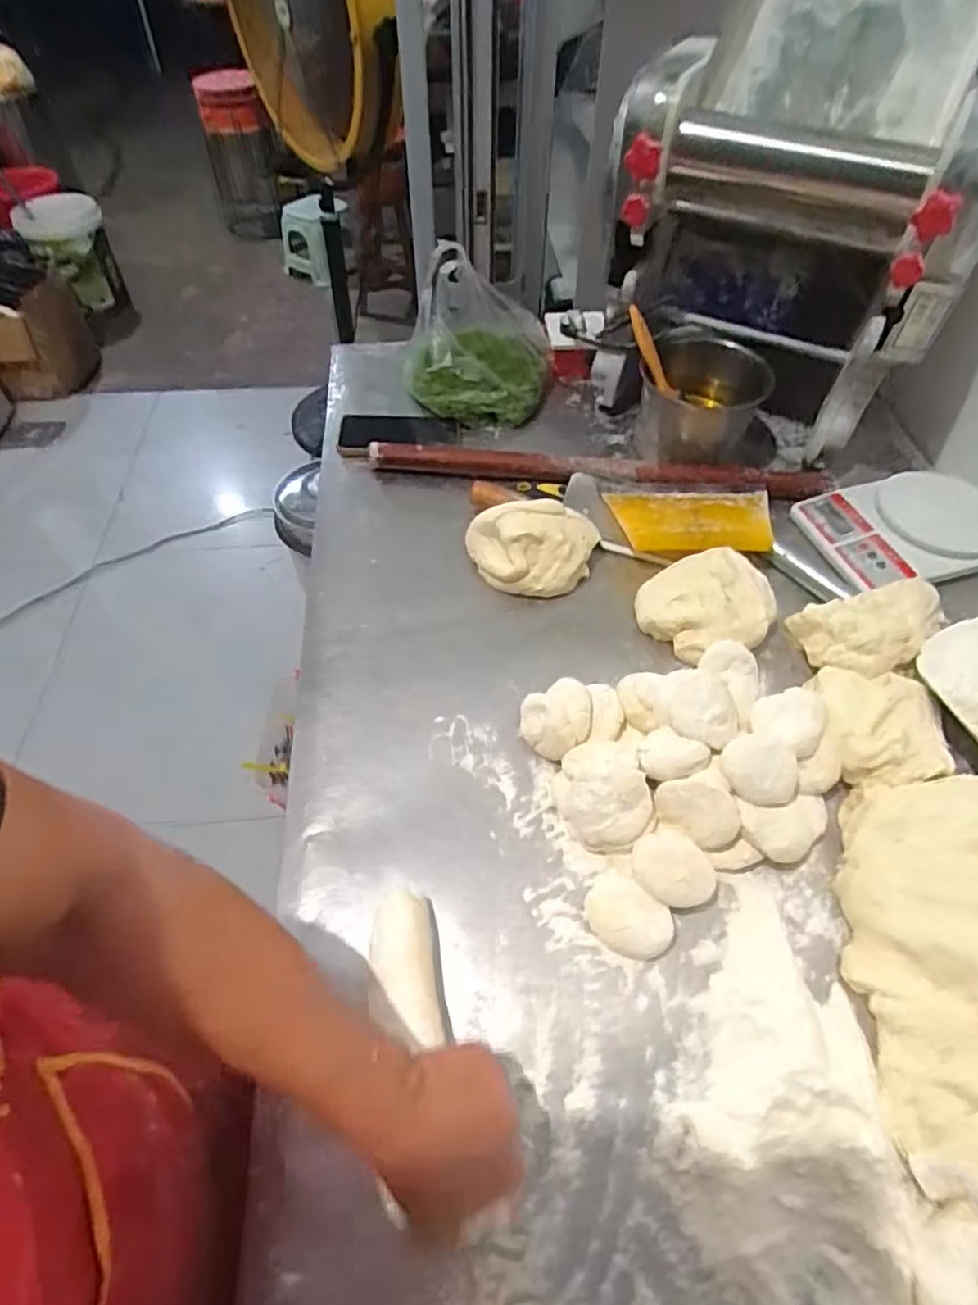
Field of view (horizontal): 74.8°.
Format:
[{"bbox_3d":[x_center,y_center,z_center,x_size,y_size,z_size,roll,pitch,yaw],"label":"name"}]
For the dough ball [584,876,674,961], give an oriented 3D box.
[{"bbox_3d":[0.106,0.205,0.493,0.047,0.025,0.065,-38,61,-23],"label":"dough ball"}]

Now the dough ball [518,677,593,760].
[{"bbox_3d":[0.065,0.061,0.586,0.065,0.038,0.060,-1,54,1],"label":"dough ball"}]

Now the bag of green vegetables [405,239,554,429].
[{"bbox_3d":[-0.012,-0.434,0.856,0.189,0.163,0.178,-1,54,1],"label":"bag of green vegetables"}]

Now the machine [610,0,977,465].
[{"bbox_3d":[0.366,-0.549,0.739,0.350,0.366,0.406,21,56,15],"label":"machine"}]

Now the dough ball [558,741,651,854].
[{"bbox_3d":[0.094,0.116,0.537,0.070,0.059,0.090,-8,54,-4],"label":"dough ball"}]

